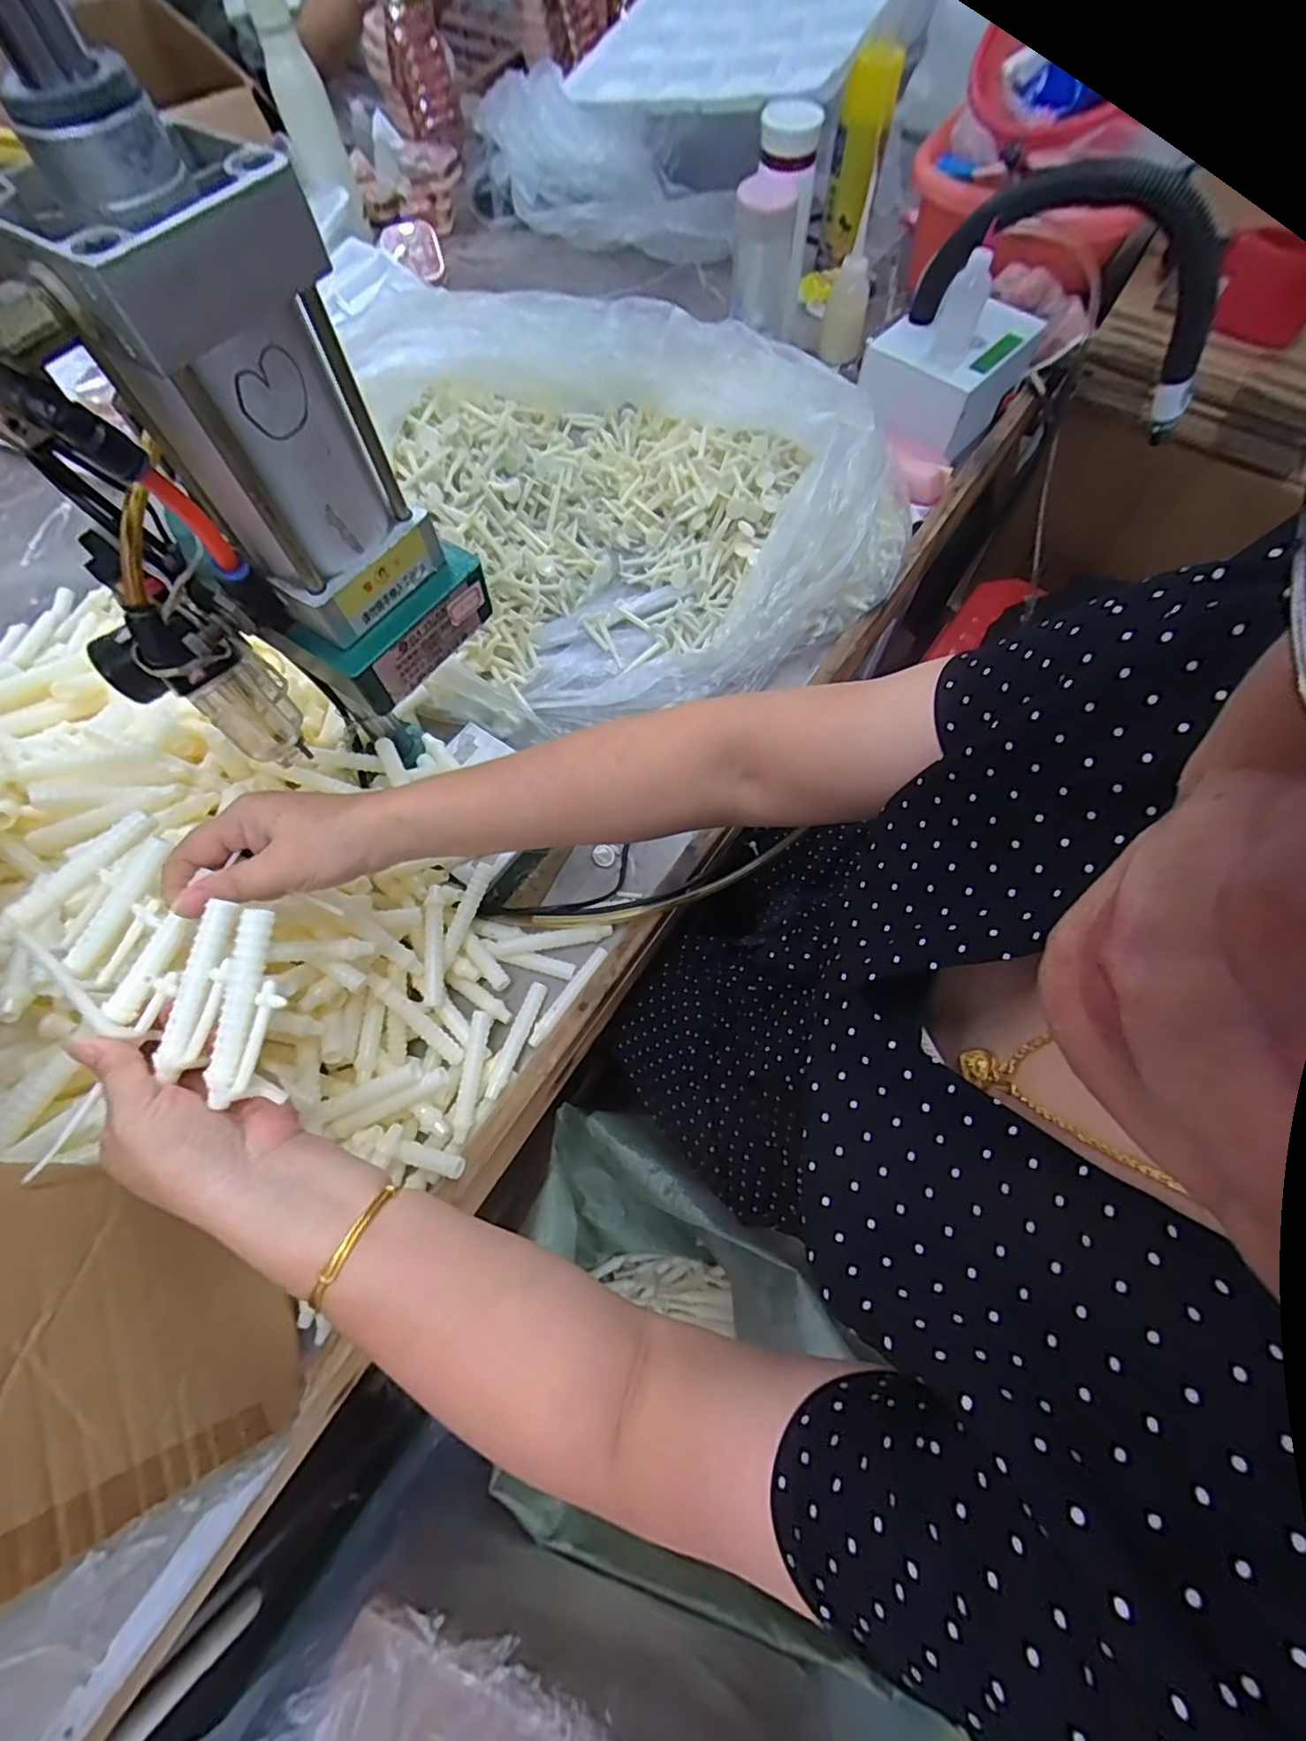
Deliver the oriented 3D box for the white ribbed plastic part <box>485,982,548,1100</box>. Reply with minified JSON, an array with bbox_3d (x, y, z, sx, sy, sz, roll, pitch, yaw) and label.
[{"bbox_3d":[-0.106,0.130,0.481,0.015,0.016,0.091,17,69,8],"label":"white ribbed plastic part"}]

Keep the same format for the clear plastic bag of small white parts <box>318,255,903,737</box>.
[{"bbox_3d":[-0.020,-0.394,0.627,0.455,0.159,0.455,-14,68,-5],"label":"clear plastic bag of small white parts"}]

